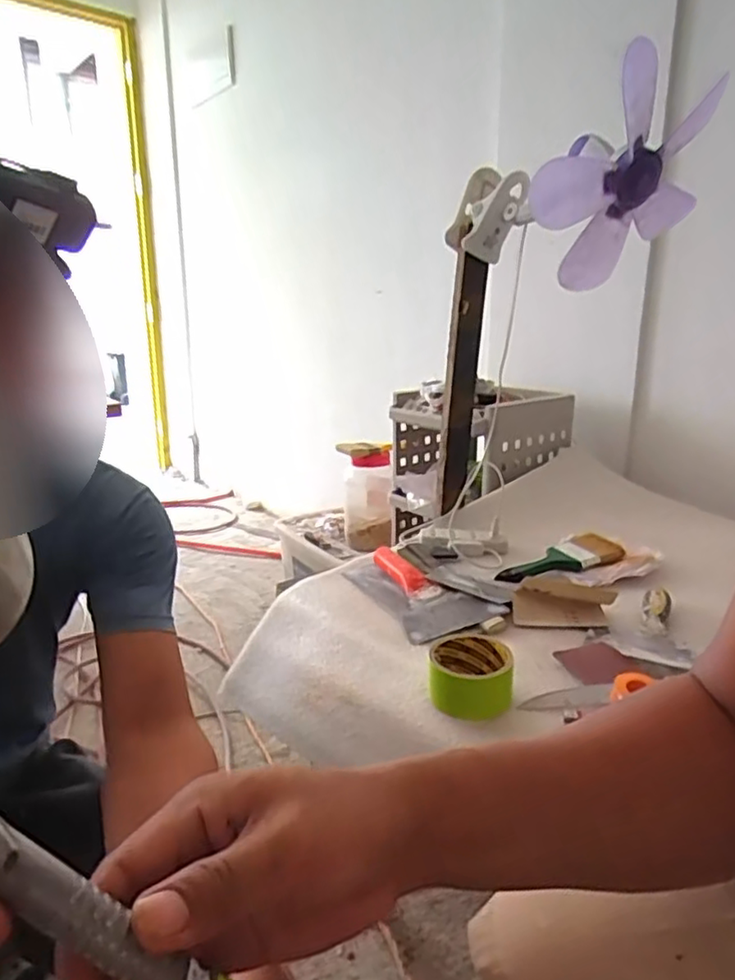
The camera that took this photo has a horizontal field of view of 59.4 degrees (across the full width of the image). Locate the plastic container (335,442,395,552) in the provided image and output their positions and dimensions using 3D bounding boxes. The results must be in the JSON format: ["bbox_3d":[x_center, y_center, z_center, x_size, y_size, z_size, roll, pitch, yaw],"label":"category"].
[{"bbox_3d":[-0.001,0.008,1.779,0.148,0.278,0.130,1,16,3],"label":"plastic container"}]

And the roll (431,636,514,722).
[{"bbox_3d":[0.107,0.194,0.677,0.086,0.051,0.086,1,16,3],"label":"roll"}]

